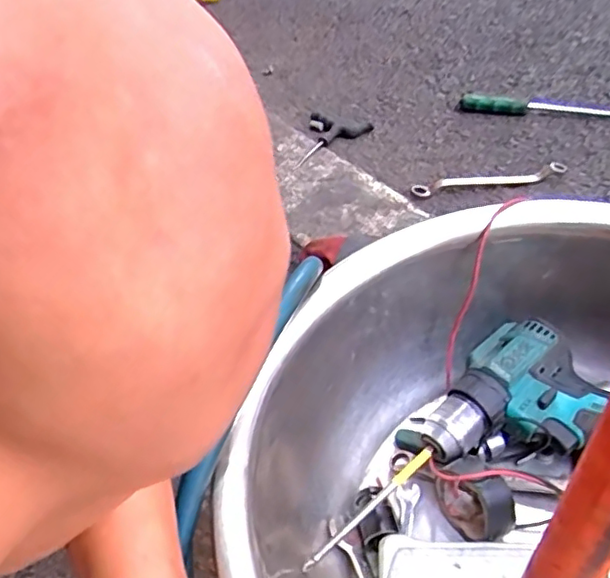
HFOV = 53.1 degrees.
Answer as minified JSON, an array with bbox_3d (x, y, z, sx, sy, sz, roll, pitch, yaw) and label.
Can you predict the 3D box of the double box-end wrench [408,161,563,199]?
[{"bbox_3d":[0.229,-0.135,0.764,0.189,0.016,0.026,-9,44,-2],"label":"double box-end wrench"}]

